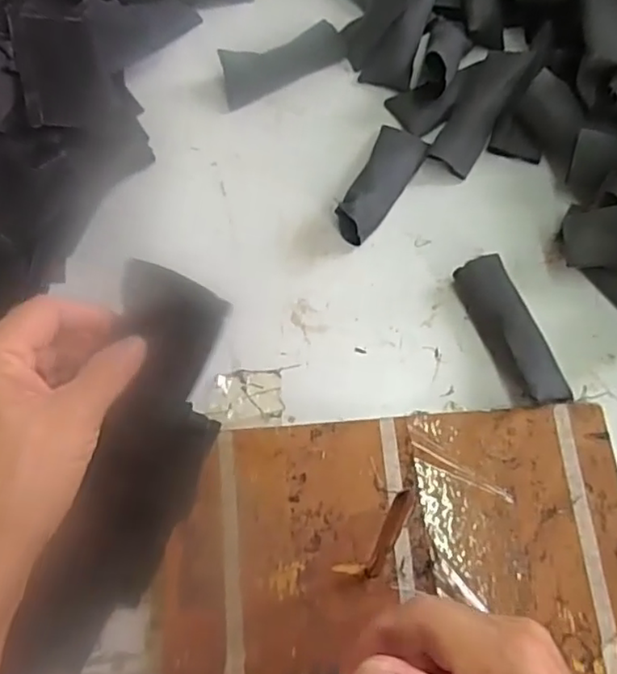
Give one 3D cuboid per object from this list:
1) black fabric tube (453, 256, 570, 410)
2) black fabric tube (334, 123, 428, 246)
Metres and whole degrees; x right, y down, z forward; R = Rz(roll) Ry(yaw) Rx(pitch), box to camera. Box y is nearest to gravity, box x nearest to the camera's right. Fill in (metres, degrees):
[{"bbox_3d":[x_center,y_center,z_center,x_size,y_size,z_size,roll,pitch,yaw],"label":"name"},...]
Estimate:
[{"bbox_3d":[0.133,-0.005,0.406,0.035,0.029,0.105,-21,69,-6],"label":"black fabric tube"},{"bbox_3d":[0.055,-0.117,0.452,0.038,0.032,0.104,22,71,10],"label":"black fabric tube"}]

